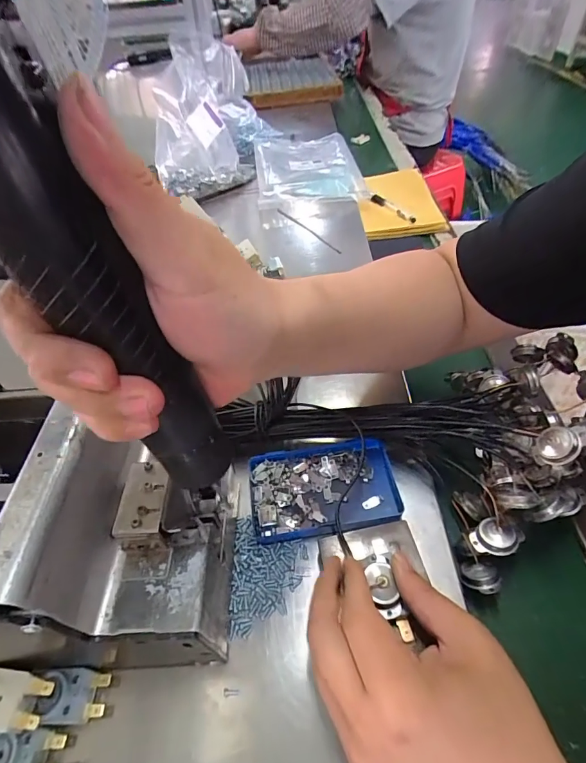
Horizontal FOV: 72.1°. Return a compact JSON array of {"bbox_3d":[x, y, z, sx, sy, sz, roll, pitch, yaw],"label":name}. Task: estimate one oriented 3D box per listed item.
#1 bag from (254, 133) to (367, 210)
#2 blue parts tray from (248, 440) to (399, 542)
[{"bbox_3d":[0.024,-0.397,0.737,0.178,0.024,0.287,-6,48,-1],"label":"bag"},{"bbox_3d":[0.024,0.085,0.324,0.114,0.014,0.072,-7,48,-2],"label":"blue parts tray"}]

